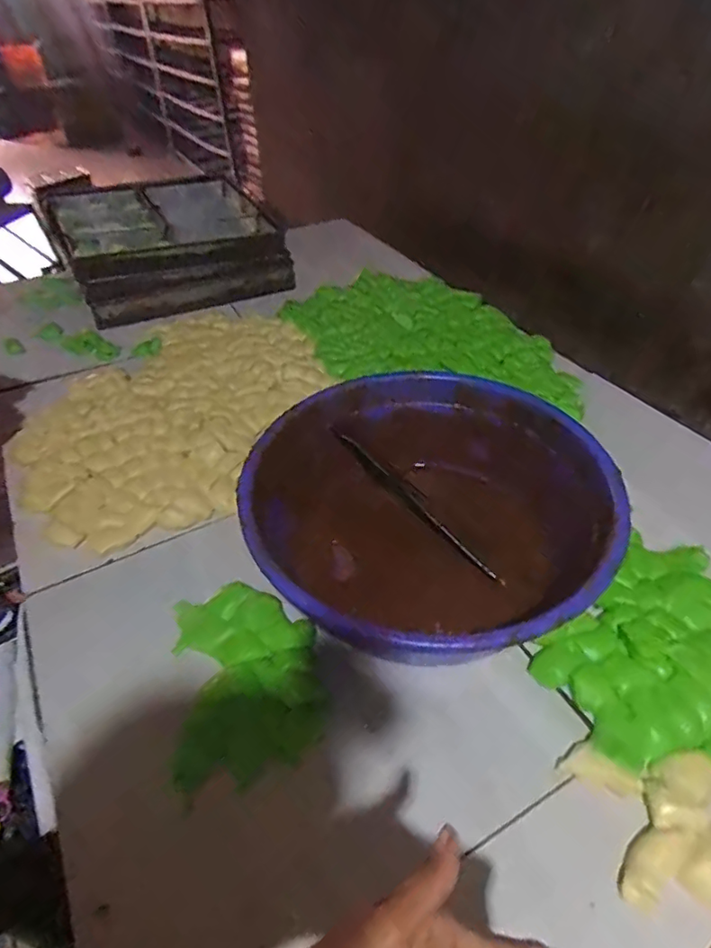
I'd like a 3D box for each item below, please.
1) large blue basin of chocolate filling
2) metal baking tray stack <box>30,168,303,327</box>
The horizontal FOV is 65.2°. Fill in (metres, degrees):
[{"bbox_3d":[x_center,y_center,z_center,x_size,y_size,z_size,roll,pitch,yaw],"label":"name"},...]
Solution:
[{"bbox_3d":[0.097,0.037,0.688,0.395,0.135,0.425,-2,42,2],"label":"large blue basin of chocolate filling"},{"bbox_3d":[-0.459,-0.599,1.386,0.460,0.137,0.543,-20,45,-17],"label":"metal baking tray stack"}]

